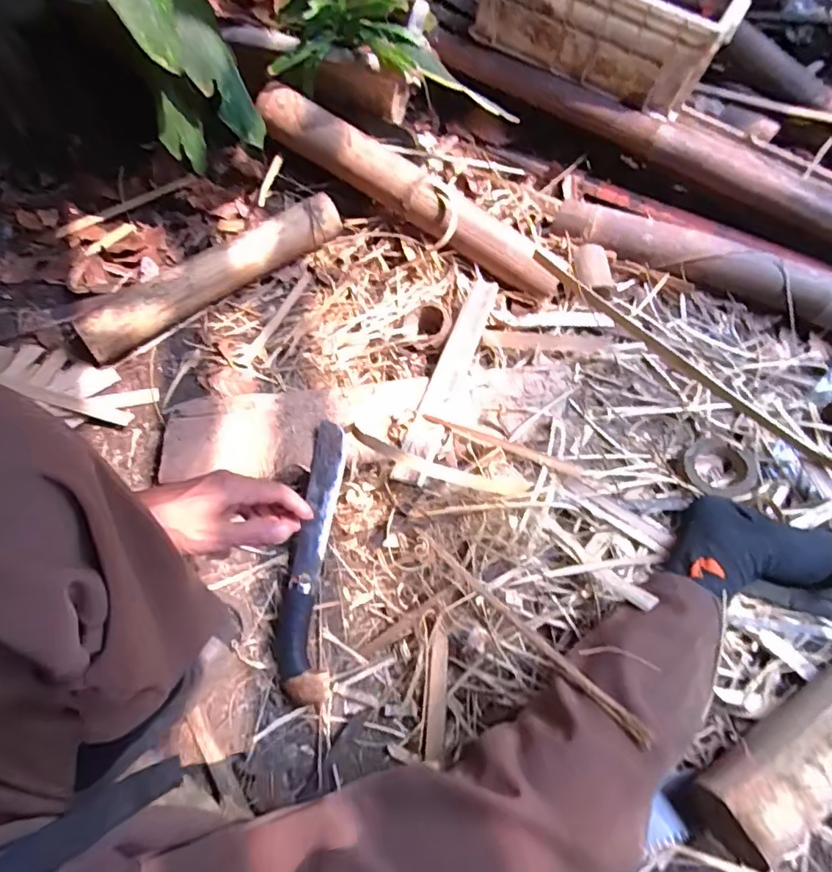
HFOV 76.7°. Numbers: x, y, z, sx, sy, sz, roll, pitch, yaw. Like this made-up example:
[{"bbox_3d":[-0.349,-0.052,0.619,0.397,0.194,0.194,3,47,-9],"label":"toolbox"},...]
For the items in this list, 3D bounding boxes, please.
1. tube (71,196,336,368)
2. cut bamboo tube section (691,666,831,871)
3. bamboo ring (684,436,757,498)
[{"bbox_3d":[-0.319,-0.264,0.845,0.444,0.061,0.064,-34,68,-18],"label":"tube"},{"bbox_3d":[0.424,0.321,0.549,0.291,0.077,0.090,-25,65,-14],"label":"cut bamboo tube section"},{"bbox_3d":[0.410,0.044,0.709,0.085,0.026,0.086,0,62,-1],"label":"bamboo ring"}]

